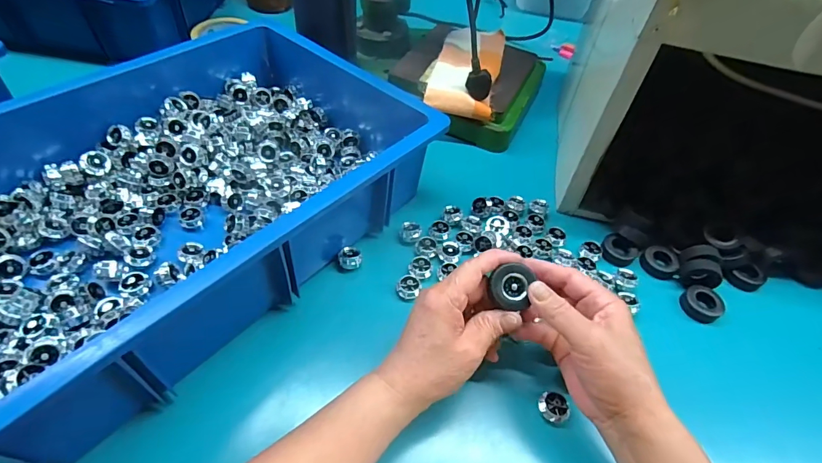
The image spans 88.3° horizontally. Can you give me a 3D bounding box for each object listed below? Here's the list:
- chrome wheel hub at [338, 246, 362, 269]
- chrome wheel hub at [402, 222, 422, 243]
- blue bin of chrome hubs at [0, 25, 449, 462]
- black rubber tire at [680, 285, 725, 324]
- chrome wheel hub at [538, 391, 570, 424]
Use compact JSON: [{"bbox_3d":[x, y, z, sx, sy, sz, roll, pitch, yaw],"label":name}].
[{"bbox_3d":[-0.063,0.027,0.437,0.023,0.016,0.018,-16,56,-17],"label":"chrome wheel hub"},{"bbox_3d":[0.001,0.000,0.465,0.021,0.013,0.019,6,52,-1],"label":"chrome wheel hub"},{"bbox_3d":[-0.232,-0.056,0.418,0.336,0.106,0.439,36,57,21],"label":"blue bin of chrome hubs"},{"bbox_3d":[0.298,0.074,0.434,0.035,0.016,0.037,3,52,-3],"label":"black rubber tire"},{"bbox_3d":[0.119,0.147,0.354,0.022,0.015,0.024,-19,56,-19],"label":"chrome wheel hub"}]

